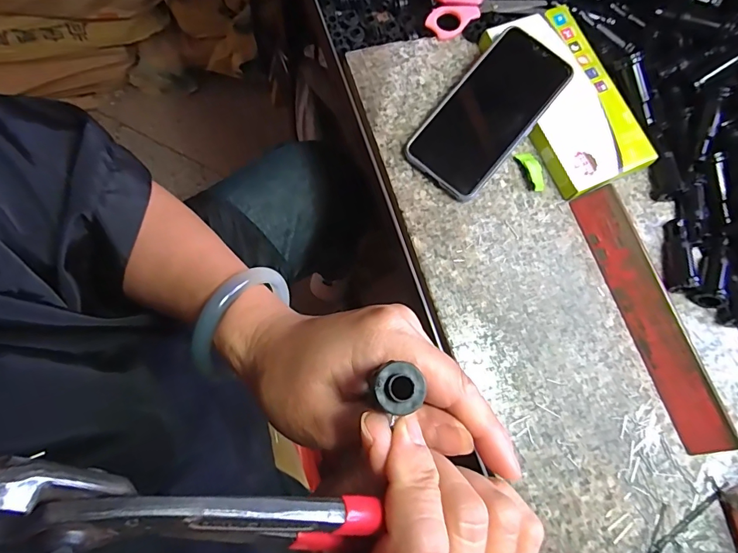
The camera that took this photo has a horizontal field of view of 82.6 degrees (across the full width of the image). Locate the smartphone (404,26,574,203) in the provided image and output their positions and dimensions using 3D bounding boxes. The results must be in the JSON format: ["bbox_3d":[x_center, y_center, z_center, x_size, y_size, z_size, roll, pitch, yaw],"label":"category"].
[{"bbox_3d":[0.106,-0.144,0.368,0.073,0.005,0.156,41,85,5],"label":"smartphone"}]

